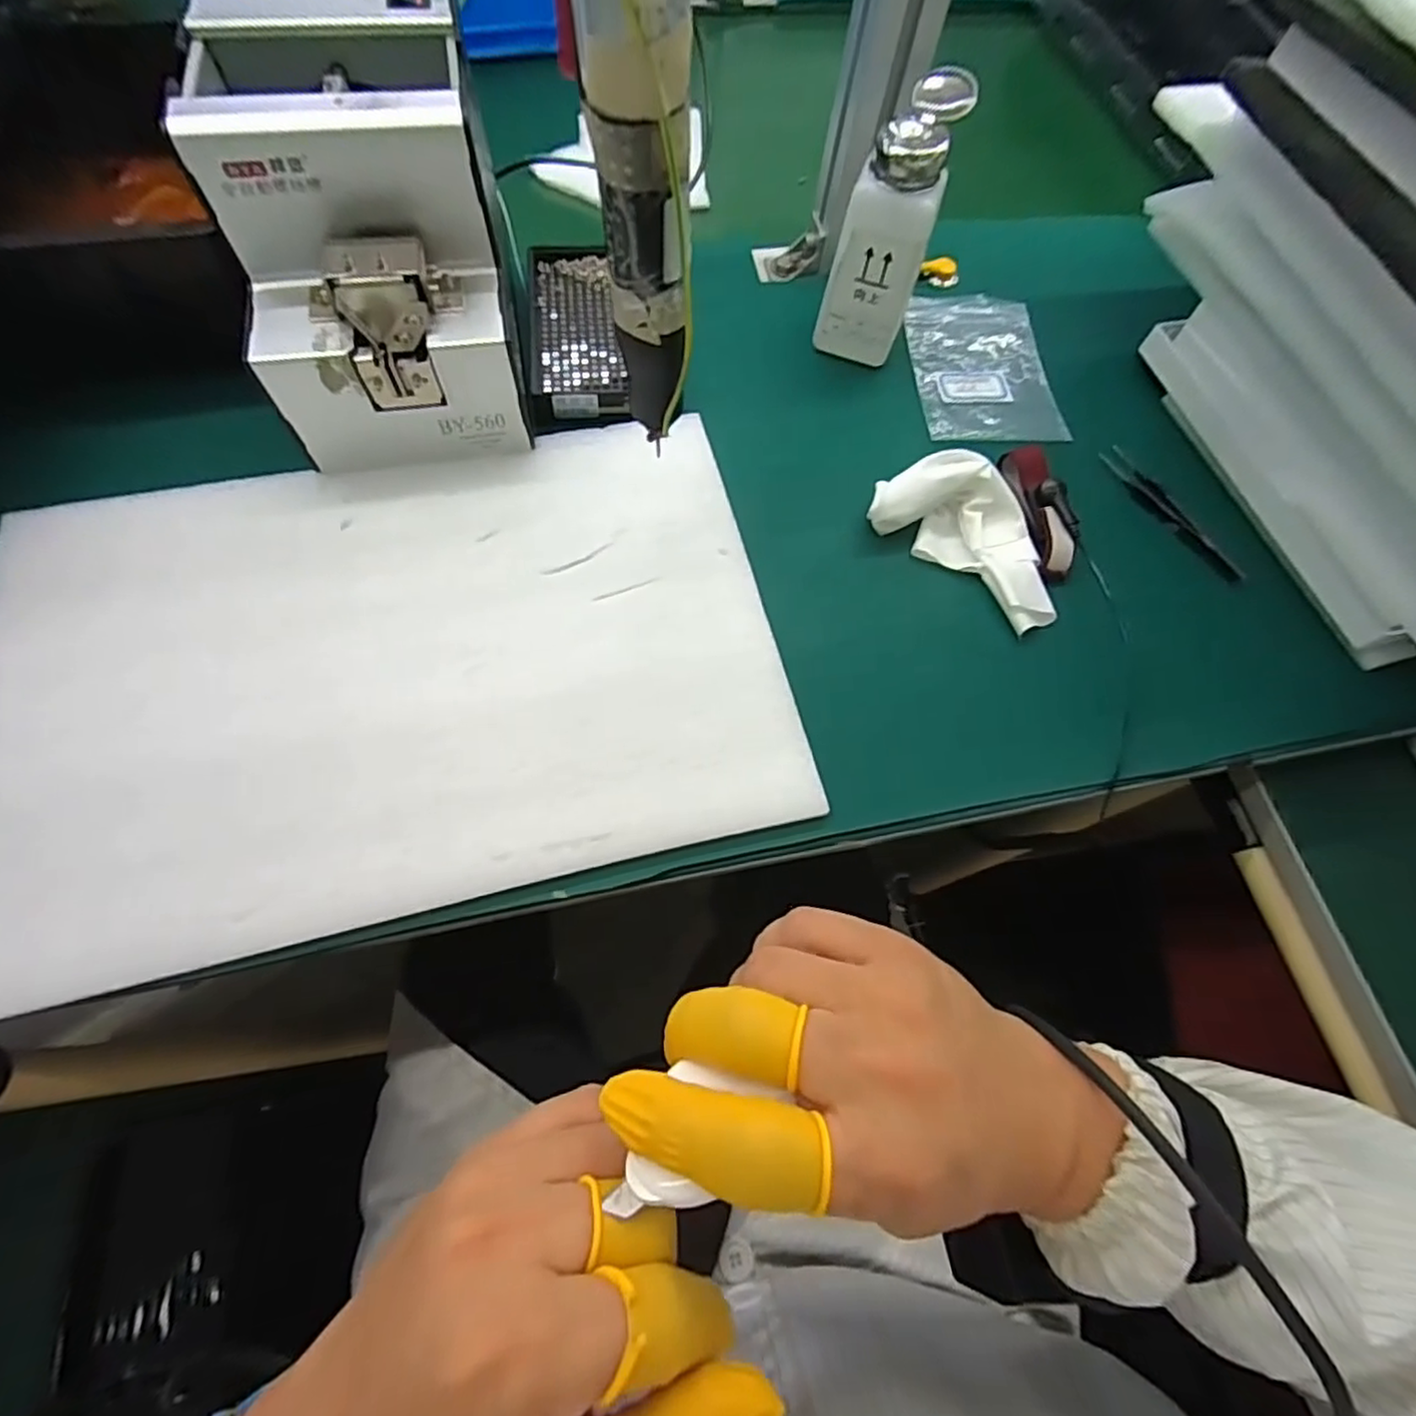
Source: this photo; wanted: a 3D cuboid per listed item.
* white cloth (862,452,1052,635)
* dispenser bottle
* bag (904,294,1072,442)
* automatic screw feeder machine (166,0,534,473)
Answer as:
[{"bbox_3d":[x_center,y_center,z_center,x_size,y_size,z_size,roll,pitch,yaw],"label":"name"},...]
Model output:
[{"bbox_3d":[0.160,-0.104,0.382,0.116,0.031,0.066,37,69,13],"label":"white cloth"},{"bbox_3d":[0.108,-0.285,0.406,0.056,0.128,0.052,17,66,5],"label":"dispenser bottle"},{"bbox_3d":[0.191,-0.239,0.462,0.096,0.007,0.135,-1,69,-6],"label":"bag"},{"bbox_3d":[-0.175,-0.248,0.358,0.127,0.146,0.170,-10,67,-7],"label":"automatic screw feeder machine"}]

